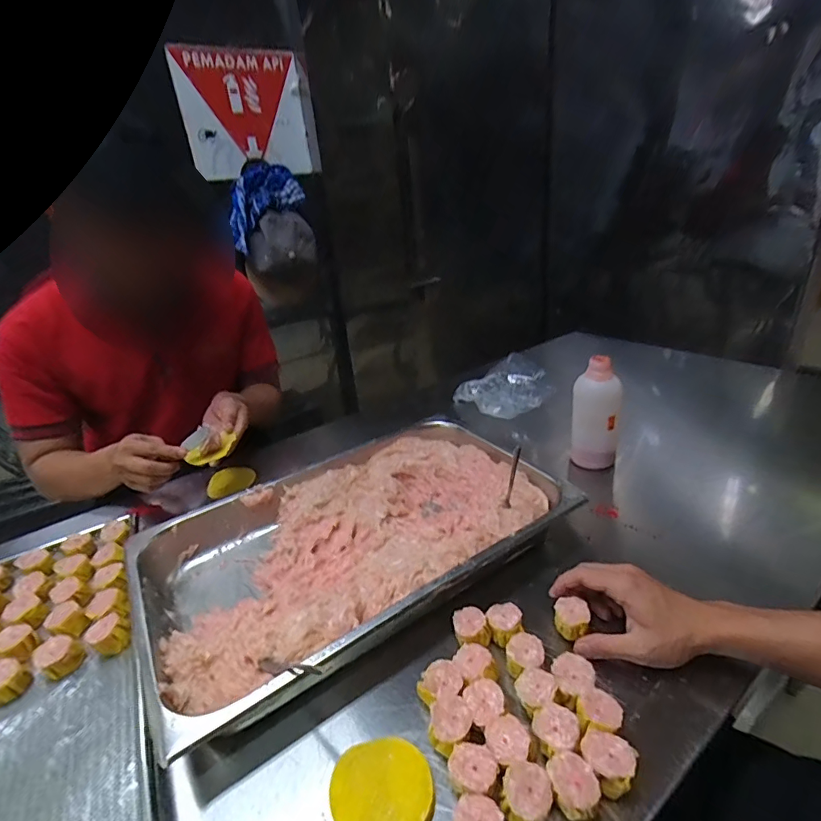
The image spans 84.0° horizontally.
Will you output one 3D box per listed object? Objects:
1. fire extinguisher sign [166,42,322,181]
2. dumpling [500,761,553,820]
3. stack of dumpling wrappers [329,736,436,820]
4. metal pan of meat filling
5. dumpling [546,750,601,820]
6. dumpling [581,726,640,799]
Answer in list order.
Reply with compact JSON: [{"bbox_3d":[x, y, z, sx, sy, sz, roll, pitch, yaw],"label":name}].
[{"bbox_3d":[-0.390,-0.721,1.110,0.314,0.251,0.052,-20,29,-26],"label":"fire extinguisher sign"},{"bbox_3d":[0.090,0.303,0.353,0.035,0.034,0.040,5,28,20],"label":"dumpling"},{"bbox_3d":[-0.023,0.314,0.376,0.081,0.018,0.079,-10,26,-10],"label":"stack of dumpling wrappers"},{"bbox_3d":[-0.066,0.169,0.612,0.512,0.071,0.318,-20,30,-28],"label":"metal pan of meat filling"},{"bbox_3d":[0.128,0.299,0.357,0.035,0.035,0.038,-4,26,2],"label":"dumpling"},{"bbox_3d":[0.158,0.287,0.369,0.039,0.034,0.035,14,32,34],"label":"dumpling"}]

